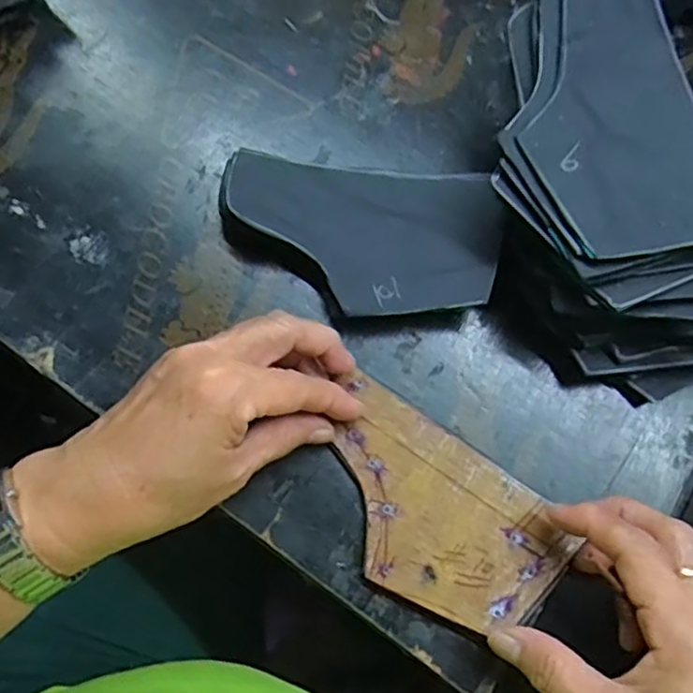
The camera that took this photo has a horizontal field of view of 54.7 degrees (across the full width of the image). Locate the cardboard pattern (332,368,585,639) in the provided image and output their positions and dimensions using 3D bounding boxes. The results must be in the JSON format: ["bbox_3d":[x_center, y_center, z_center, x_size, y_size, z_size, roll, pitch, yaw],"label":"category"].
[{"bbox_3d":[0.044,0.083,0.331,0.129,0.004,0.079,33,73,7],"label":"cardboard pattern"}]

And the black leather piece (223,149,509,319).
[{"bbox_3d":[0.010,-0.057,0.354,0.142,0.023,0.080,3,74,-2],"label":"black leather piece"}]

